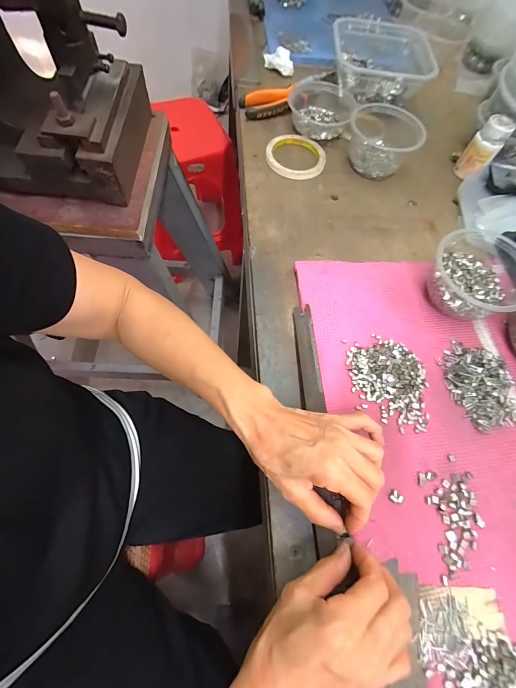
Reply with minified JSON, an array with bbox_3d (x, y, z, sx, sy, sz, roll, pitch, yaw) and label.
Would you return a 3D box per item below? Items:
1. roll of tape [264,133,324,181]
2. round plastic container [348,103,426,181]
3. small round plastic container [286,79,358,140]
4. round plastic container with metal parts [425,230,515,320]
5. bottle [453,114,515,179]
[{"bbox_3d":[0.064,-0.309,0.510,0.094,0.017,0.095,23,67,5],"label":"roll of tape"},{"bbox_3d":[0.203,-0.335,0.506,0.113,0.060,0.122,20,67,3],"label":"round plastic container"},{"bbox_3d":[0.108,-0.409,0.543,0.112,0.046,0.121,1,65,-3],"label":"small round plastic container"},{"bbox_3d":[0.270,-0.082,0.388,0.107,0.065,0.102,2,67,-5],"label":"round plastic container with metal parts"},{"bbox_3d":[0.363,-0.316,0.501,0.045,0.080,0.049,34,68,9],"label":"bottle"}]

